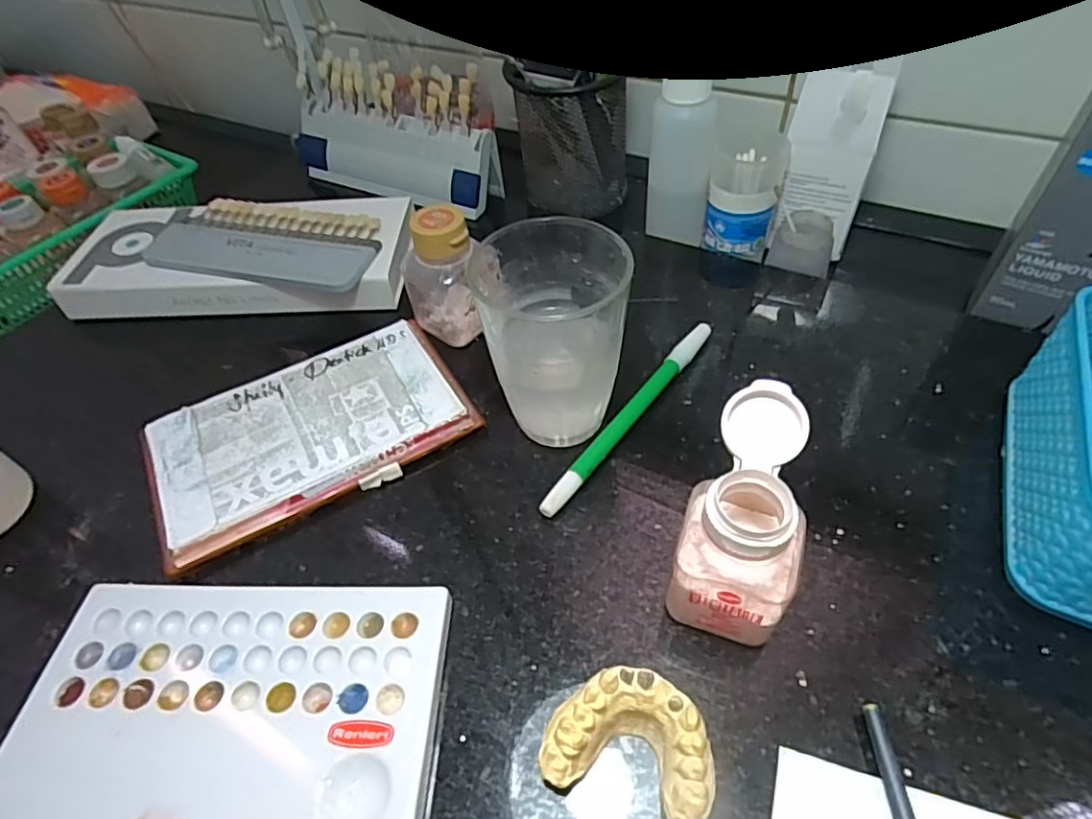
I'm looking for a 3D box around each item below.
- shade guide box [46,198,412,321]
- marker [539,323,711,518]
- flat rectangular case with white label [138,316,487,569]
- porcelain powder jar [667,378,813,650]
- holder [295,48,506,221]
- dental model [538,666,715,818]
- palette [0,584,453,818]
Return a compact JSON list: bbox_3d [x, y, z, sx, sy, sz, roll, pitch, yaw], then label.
[{"bbox_3d":[-0.197,-0.103,0.395,0.217,0.031,0.083,0,48,5],"label":"shade guide box"},{"bbox_3d":[0.044,0.002,0.305,0.010,0.012,0.144,29,56,27],"label":"marker"},{"bbox_3d":[-0.118,0.010,0.307,0.150,0.017,0.088,-24,51,-17],"label":"flat rectangular case with white label"},{"bbox_3d":[0.074,0.041,0.224,0.041,0.076,0.064,14,51,16],"label":"porcelain powder jar"},{"bbox_3d":[-0.121,-0.209,0.453,0.178,0.081,0.050,21,53,21],"label":"holder"},{"bbox_3d":[0.029,0.111,0.203,0.054,0.025,0.038,11,50,14],"label":"dental model"},{"bbox_3d":[-0.115,0.111,0.222,0.152,0.012,0.092,-1,48,4],"label":"palette"}]

